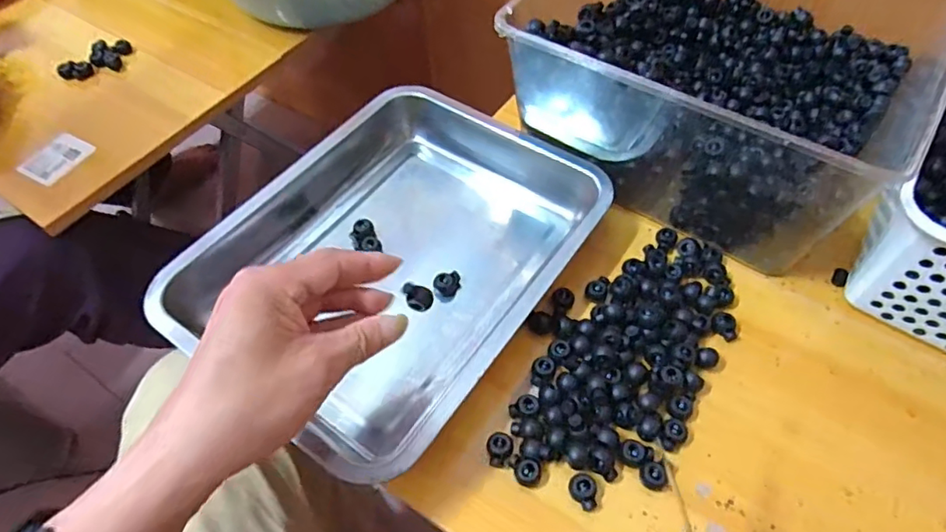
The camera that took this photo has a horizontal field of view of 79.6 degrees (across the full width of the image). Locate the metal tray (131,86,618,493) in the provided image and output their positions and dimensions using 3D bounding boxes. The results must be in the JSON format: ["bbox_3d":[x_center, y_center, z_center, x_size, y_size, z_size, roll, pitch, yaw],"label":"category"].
[{"bbox_3d":[-0.055,-0.013,0.465,0.243,0.061,0.312,29,61,20],"label":"metal tray"}]

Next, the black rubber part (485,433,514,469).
[{"bbox_3d":[0.018,0.126,0.384,0.017,0.013,0.022,4,56,5],"label":"black rubber part"}]

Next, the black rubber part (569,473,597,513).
[{"bbox_3d":[0.071,0.147,0.367,0.016,0.016,0.023,1,55,3],"label":"black rubber part"}]

